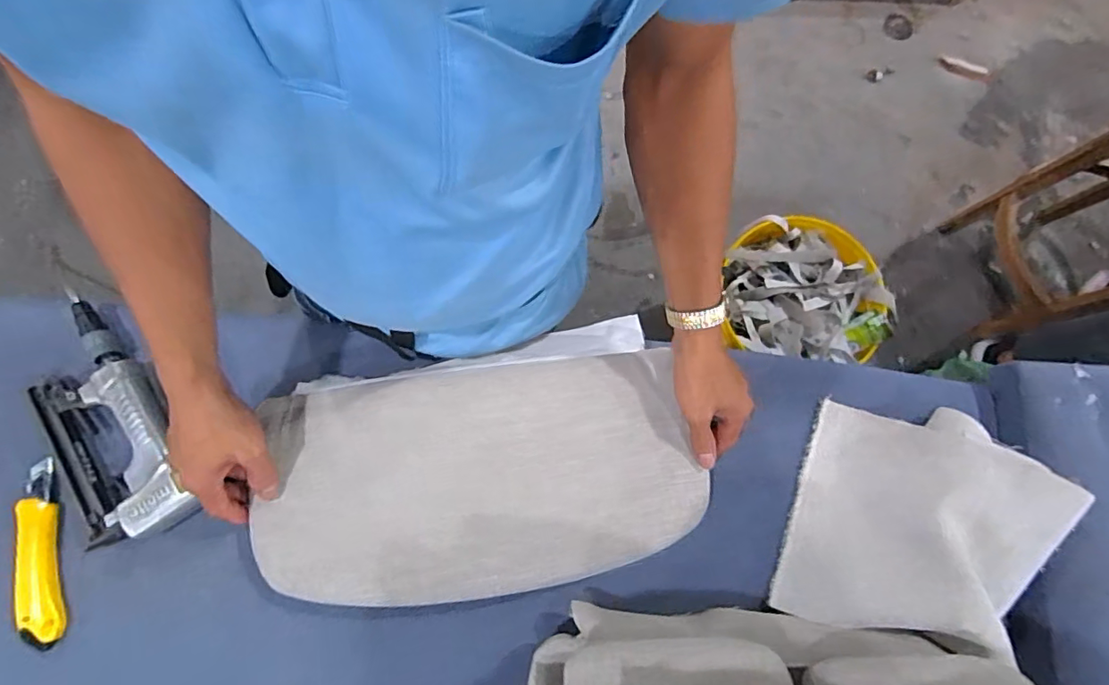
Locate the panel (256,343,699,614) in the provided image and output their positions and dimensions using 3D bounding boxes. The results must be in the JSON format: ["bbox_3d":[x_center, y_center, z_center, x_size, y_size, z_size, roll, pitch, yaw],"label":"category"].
[{"bbox_3d":[-0.064,0.124,0.497,0.409,0.034,0.206,-7,77,-3],"label":"panel"}]

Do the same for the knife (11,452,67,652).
[{"bbox_3d":[-0.497,0.203,0.507,0.037,0.014,0.170,-12,79,-5],"label":"knife"}]

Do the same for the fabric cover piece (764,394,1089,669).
[{"bbox_3d":[0.350,0.176,0.507,0.213,0.036,0.231,15,72,28],"label":"fabric cover piece"}]

